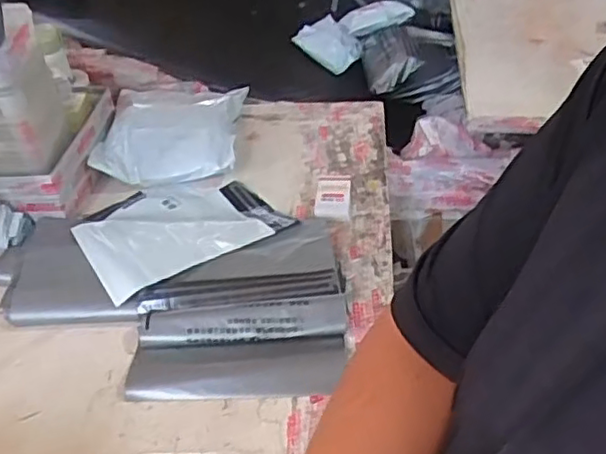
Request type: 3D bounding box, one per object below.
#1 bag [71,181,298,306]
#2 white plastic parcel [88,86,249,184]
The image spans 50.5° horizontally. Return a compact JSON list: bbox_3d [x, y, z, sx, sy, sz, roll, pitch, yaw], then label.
[{"bbox_3d":[-0.196,-0.014,0.995,0.287,0.032,0.251,-25,44,-23],"label":"bag"},{"bbox_3d":[-0.239,-0.186,1.191,0.243,0.065,0.292,-3,40,1],"label":"white plastic parcel"}]

